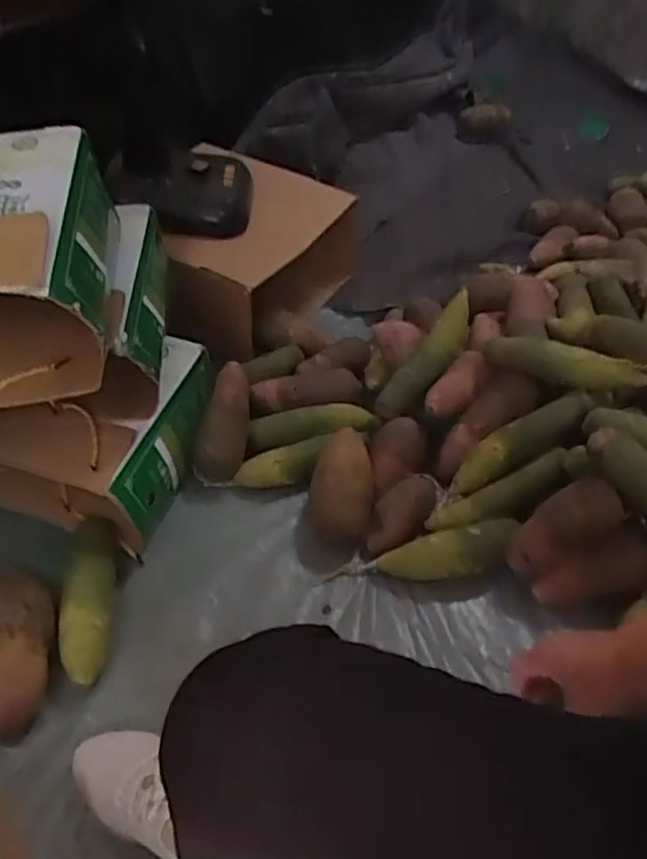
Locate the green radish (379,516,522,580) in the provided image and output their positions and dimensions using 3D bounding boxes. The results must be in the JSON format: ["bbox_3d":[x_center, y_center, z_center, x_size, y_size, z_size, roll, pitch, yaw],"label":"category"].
[{"bbox_3d":[0.159,0.157,0.860,0.182,0.056,0.056,-8,47,-10],"label":"green radish"}]

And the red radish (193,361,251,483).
[{"bbox_3d":[-0.136,-0.014,0.972,0.059,0.062,0.170,9,70,6],"label":"red radish"}]

